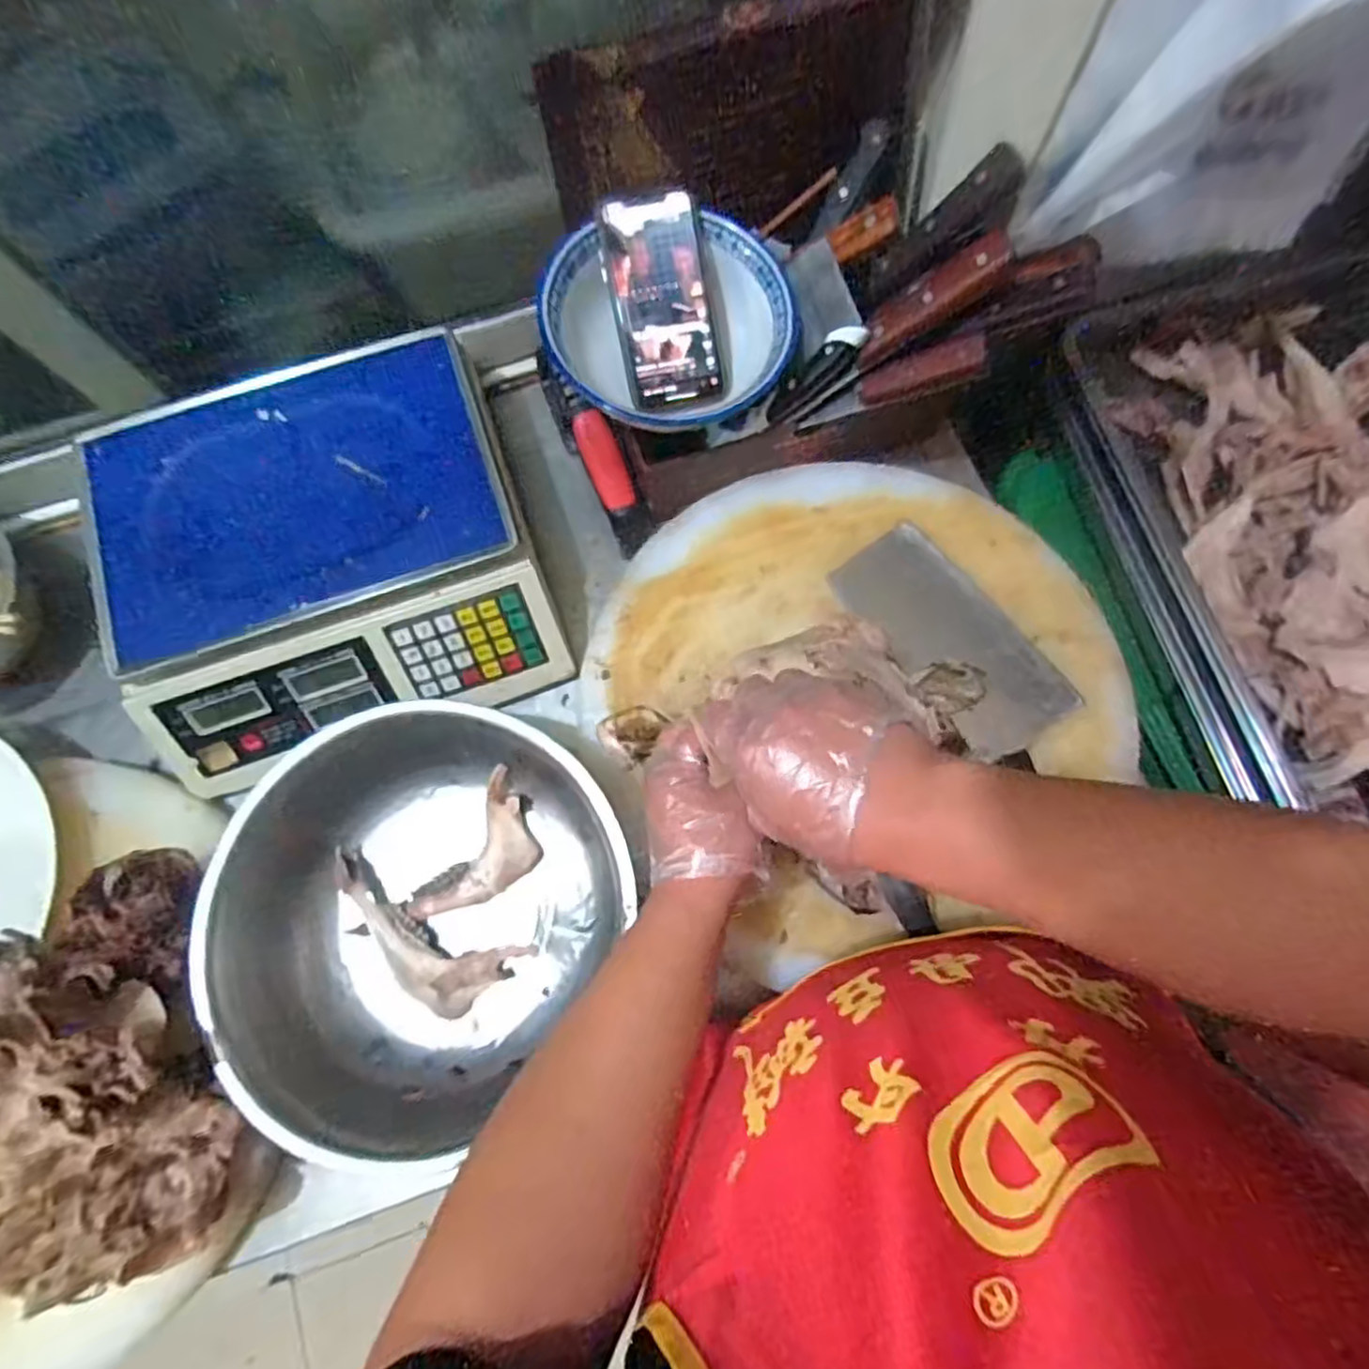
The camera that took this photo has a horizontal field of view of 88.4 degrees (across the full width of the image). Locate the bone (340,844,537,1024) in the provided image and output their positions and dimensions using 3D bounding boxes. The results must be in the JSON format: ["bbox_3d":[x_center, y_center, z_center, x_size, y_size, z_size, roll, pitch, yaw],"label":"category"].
[{"bbox_3d":[-0.215,0.202,0.561,0.165,0.028,0.072,29,78,8],"label":"bone"}]

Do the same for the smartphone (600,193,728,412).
[{"bbox_3d":[-0.015,-0.302,0.559,0.080,0.010,0.153,-12,102,-6],"label":"smartphone"}]

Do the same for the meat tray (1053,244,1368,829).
[{"bbox_3d":[0.587,-0.110,0.576,0.377,0.089,0.566,-13,76,-2],"label":"meat tray"}]

